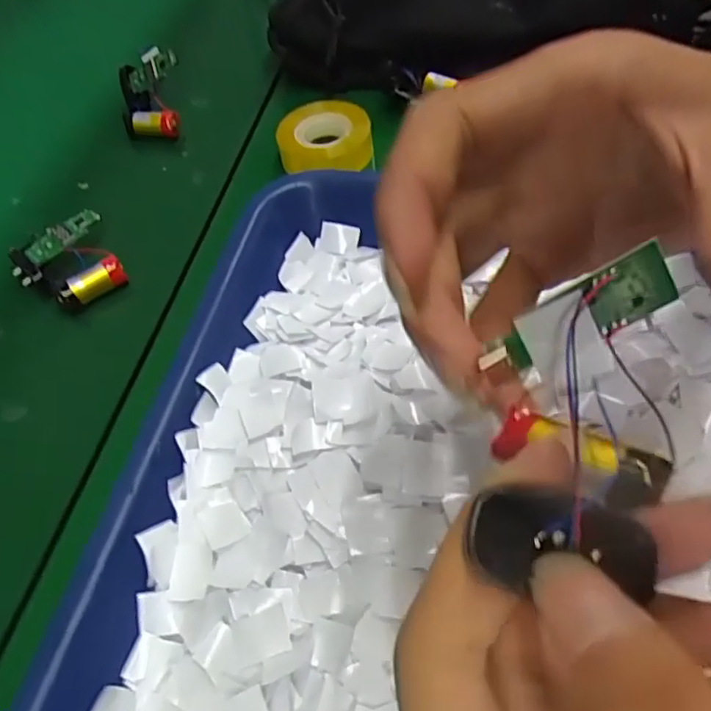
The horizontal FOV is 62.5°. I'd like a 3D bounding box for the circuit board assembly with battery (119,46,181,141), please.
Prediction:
[{"bbox_3d":[-0.138,-0.177,0.393,0.041,0.042,0.043,-11,56,-7],"label":"circuit board assembly with battery"}]

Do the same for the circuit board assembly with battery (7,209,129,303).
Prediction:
[{"bbox_3d":[-0.157,-0.050,0.325,0.051,0.023,0.051,-33,62,-20],"label":"circuit board assembly with battery"}]

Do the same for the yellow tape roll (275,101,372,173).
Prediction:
[{"bbox_3d":[-0.019,-0.134,0.363,0.055,0.019,0.054,0,56,0],"label":"yellow tape roll"}]

